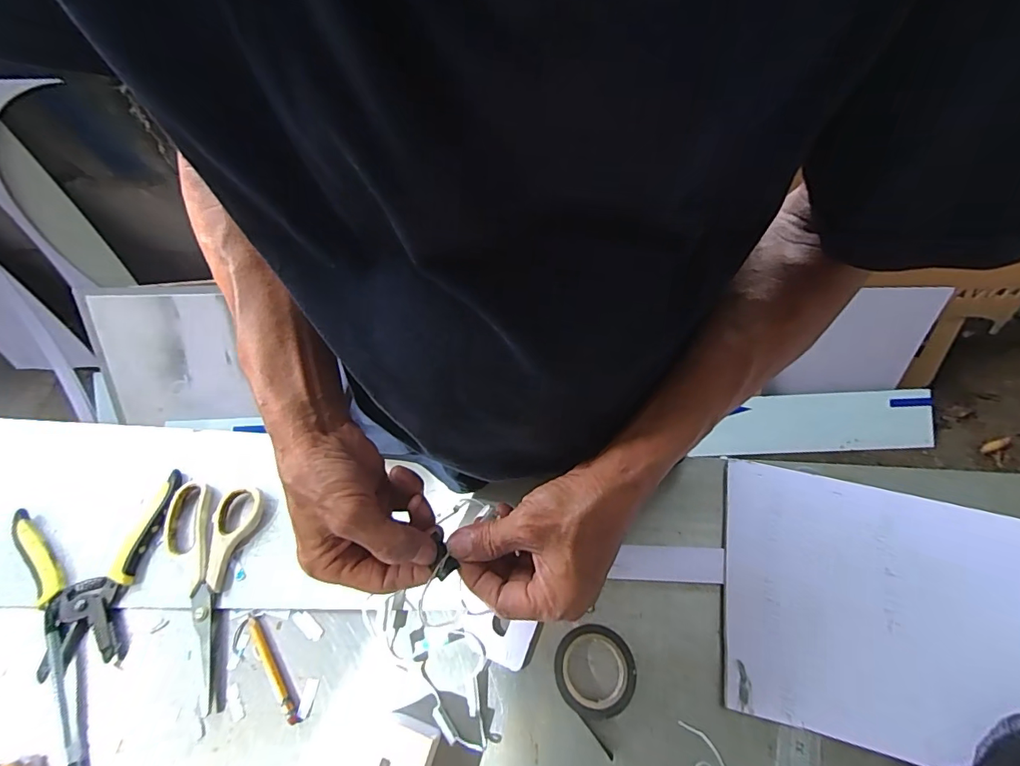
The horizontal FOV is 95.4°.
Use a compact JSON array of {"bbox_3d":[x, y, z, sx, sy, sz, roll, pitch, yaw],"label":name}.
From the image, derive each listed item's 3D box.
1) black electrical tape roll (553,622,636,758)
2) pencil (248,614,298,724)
[{"bbox_3d":[0.068,0.224,0.354,0.059,0.017,0.071,-38,66,-18],"label":"black electrical tape roll"},{"bbox_3d":[-0.192,0.227,0.370,0.010,0.007,0.090,-35,65,-16],"label":"pencil"}]

